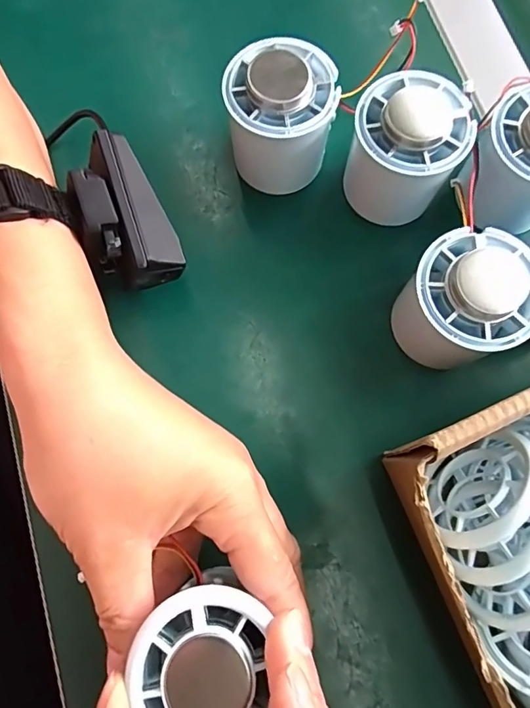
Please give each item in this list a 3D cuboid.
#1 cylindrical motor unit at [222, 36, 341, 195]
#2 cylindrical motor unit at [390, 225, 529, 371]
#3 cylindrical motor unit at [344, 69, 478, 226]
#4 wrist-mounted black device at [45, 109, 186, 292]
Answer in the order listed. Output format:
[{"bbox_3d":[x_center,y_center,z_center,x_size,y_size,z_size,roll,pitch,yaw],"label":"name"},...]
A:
[{"bbox_3d":[0.008,-0.120,0.242,0.052,0.058,0.048,0,77,0],"label":"cylindrical motor unit"},{"bbox_3d":[0.093,-0.024,0.220,0.052,0.059,0.052,0,77,0],"label":"cylindrical motor unit"},{"bbox_3d":[0.069,-0.100,0.240,0.051,0.055,0.056,0,77,0],"label":"cylindrical motor unit"},{"bbox_3d":[-0.069,-0.069,0.222,0.038,0.035,0.070,-23,78,-5],"label":"wrist-mounted black device"}]

